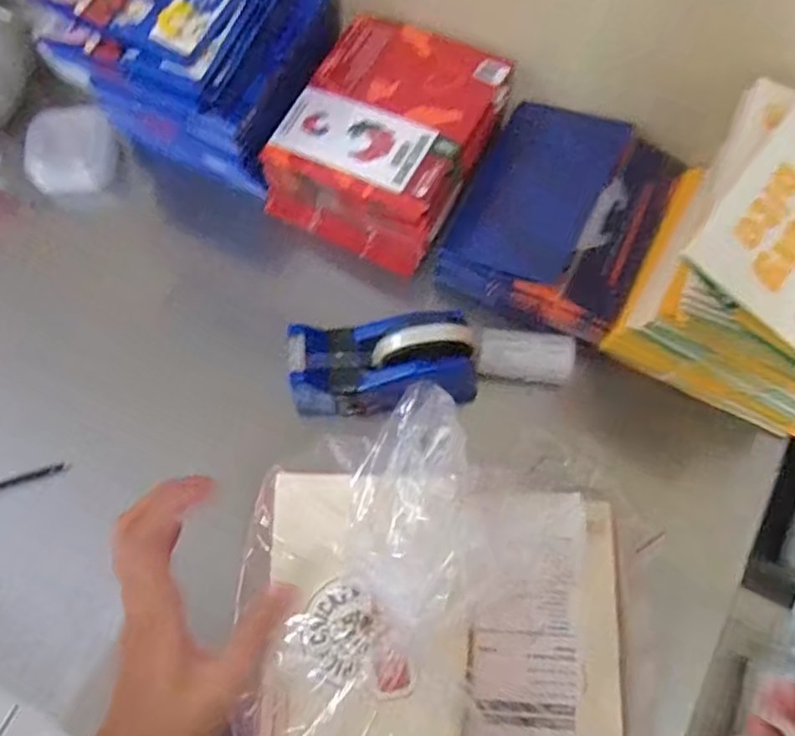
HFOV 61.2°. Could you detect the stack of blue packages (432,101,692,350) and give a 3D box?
[{"bbox_3d":[0.145,-0.138,0.611,0.165,0.059,0.188,25,75,8],"label":"stack of blue packages"}]

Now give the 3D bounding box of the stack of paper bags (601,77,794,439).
[{"bbox_3d":[0.292,-0.066,0.514,0.184,0.189,0.205,25,75,8],"label":"stack of paper bags"}]

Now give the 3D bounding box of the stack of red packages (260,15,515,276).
[{"bbox_3d":[-0.011,-0.208,0.622,0.162,0.099,0.179,26,75,8],"label":"stack of red packages"}]

